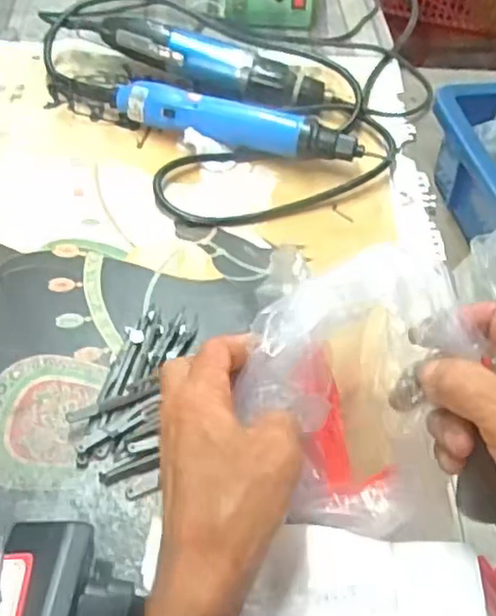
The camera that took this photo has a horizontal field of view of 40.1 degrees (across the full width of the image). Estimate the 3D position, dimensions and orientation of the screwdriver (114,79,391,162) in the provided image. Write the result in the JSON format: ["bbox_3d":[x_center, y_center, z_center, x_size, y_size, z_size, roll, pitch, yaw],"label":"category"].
[{"bbox_3d":[-0.005,-0.148,0.562,0.212,0.031,0.034,16,52,8],"label":"screwdriver"}]

